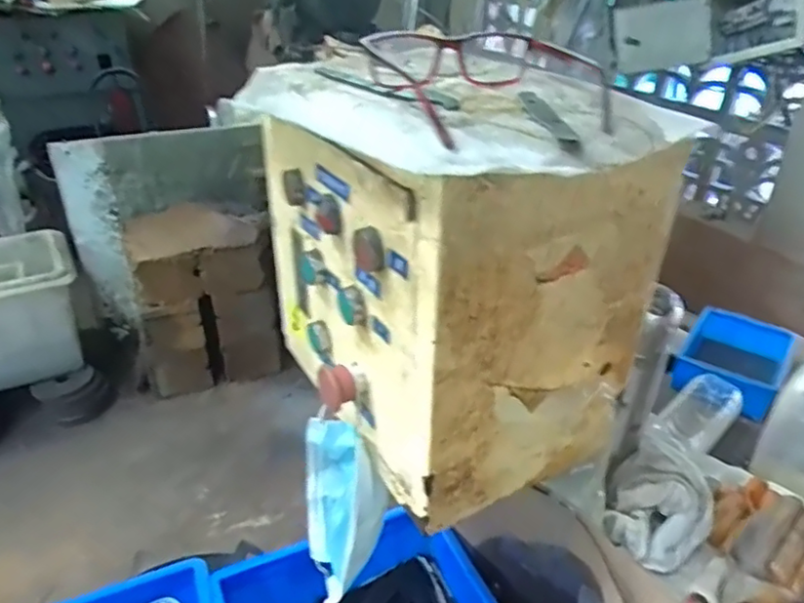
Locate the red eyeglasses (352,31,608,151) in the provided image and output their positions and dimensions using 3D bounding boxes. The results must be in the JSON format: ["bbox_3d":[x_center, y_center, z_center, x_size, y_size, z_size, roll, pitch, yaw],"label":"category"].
[{"bbox_3d":[0.055,-0.143,0.394,0.118,0.038,0.154,-8,31,-15],"label":"red eyeglasses"}]

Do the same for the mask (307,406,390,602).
[{"bbox_3d":[-0.050,0.188,0.546,0.063,0.158,0.093,-9,31,-16],"label":"mask"}]

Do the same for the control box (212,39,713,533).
[{"bbox_3d":[0.027,-0.029,0.500,0.204,0.282,0.285,-17,35,-28],"label":"control box"}]

